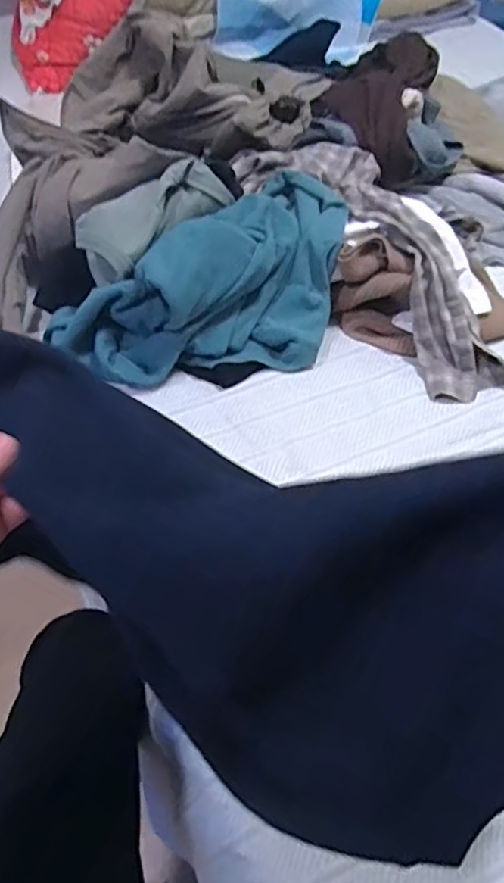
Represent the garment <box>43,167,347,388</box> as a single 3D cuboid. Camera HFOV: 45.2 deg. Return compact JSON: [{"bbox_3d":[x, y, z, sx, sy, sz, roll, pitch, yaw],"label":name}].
[{"bbox_3d":[-0.032,-0.208,0.804,0.428,0.157,0.240,-33,60,-24],"label":"garment"}]

